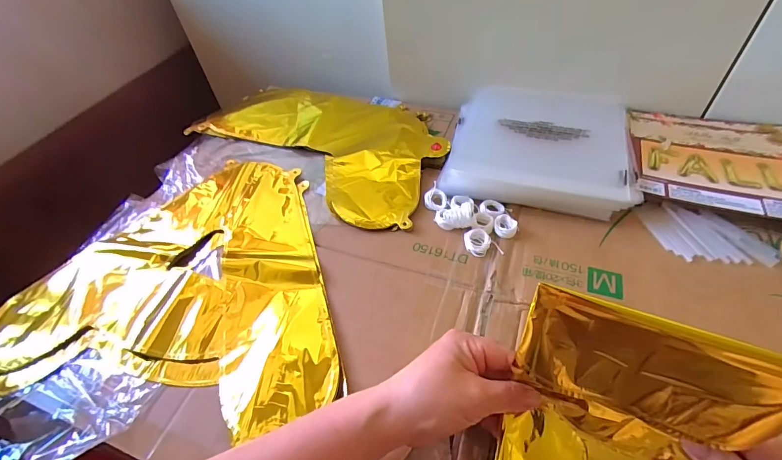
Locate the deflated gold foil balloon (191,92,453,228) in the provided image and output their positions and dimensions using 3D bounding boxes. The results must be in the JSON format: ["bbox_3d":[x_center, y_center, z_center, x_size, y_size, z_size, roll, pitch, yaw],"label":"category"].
[{"bbox_3d":[-0.114,-0.147,0.590,0.412,0.014,0.225,23,56,23],"label":"deflated gold foil balloon"}]

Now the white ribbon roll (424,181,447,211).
[{"bbox_3d":[0.055,-0.042,0.485,0.027,0.013,0.037,-2,50,5],"label":"white ribbon roll"}]

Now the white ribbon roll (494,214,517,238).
[{"bbox_3d":[0.132,-0.004,0.450,0.025,0.009,0.028,5,51,11],"label":"white ribbon roll"}]

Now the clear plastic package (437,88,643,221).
[{"bbox_3d":[0.204,-0.127,0.543,0.226,0.024,0.247,9,52,14],"label":"clear plastic package"}]

